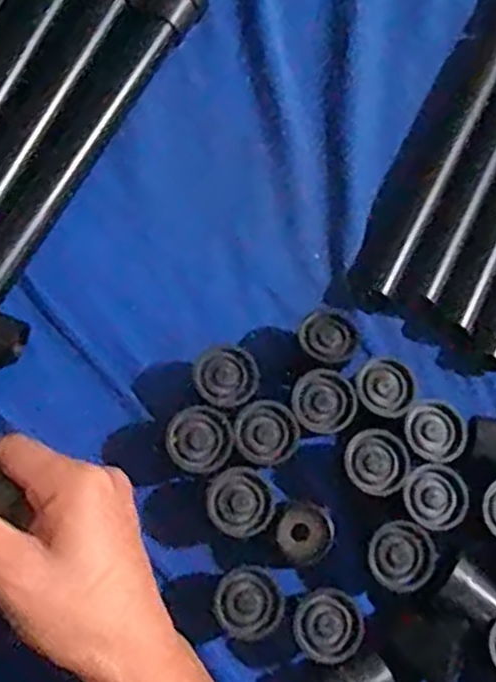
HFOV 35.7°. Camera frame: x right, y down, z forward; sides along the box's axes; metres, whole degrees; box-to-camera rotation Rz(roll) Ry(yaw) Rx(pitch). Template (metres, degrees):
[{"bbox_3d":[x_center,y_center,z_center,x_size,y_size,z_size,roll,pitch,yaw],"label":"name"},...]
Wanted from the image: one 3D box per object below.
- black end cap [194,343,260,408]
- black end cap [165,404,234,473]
[{"bbox_3d":[-0.012,0.023,0.437,0.035,0.030,0.034,2,73,-6],"label":"black end cap"},{"bbox_3d":[-0.026,0.056,0.424,0.035,0.028,0.034,1,71,-1],"label":"black end cap"}]

